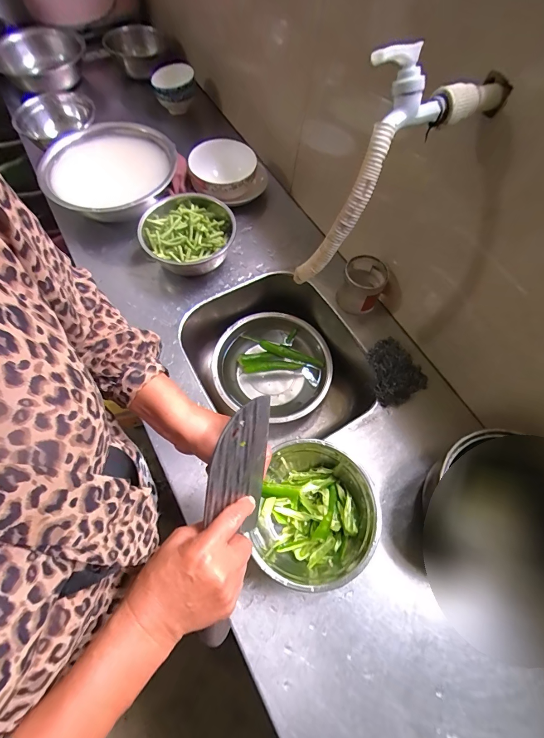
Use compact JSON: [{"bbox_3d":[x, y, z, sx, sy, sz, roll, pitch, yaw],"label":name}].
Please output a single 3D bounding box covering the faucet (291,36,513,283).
[{"bbox_3d":[0.162,-0.270,0.448,0.310,0.223,0.076,-33,72,-15],"label":"faucet"}]

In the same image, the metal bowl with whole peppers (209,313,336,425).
[{"bbox_3d":[0.004,-0.004,0.792,0.252,0.078,0.241,1,66,-3],"label":"metal bowl with whole peppers"}]

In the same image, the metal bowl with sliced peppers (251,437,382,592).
[{"bbox_3d":[0.069,0.217,0.509,0.176,0.074,0.187,1,66,-3],"label":"metal bowl with sliced peppers"}]

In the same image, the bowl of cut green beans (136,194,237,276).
[{"bbox_3d":[-0.175,-0.284,0.724,0.184,0.098,0.190,1,67,-2],"label":"bowl of cut green beans"}]

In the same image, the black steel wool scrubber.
[{"bbox_3d":[0.221,0.003,0.629,0.078,0.063,0.117,-21,69,-12],"label":"black steel wool scrubber"}]

